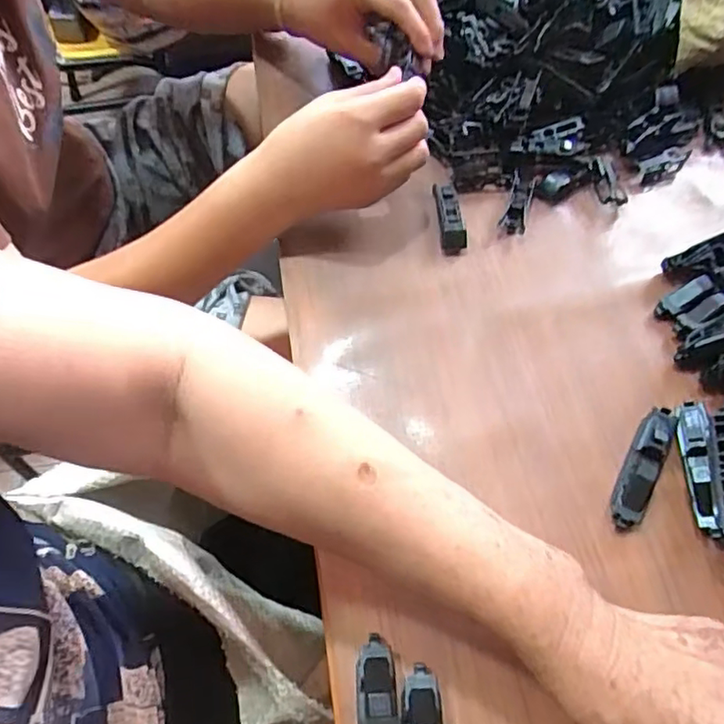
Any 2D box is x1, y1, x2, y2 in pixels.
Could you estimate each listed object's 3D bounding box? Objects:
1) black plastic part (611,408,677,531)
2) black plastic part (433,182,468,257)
[{"bbox_3d":[0.166,0.060,0.354,0.017,0.022,0.079,28,64,17],"label":"black plastic part"},{"bbox_3d":[0.067,-0.111,0.455,0.018,0.013,0.068,-3,59,0],"label":"black plastic part"}]

